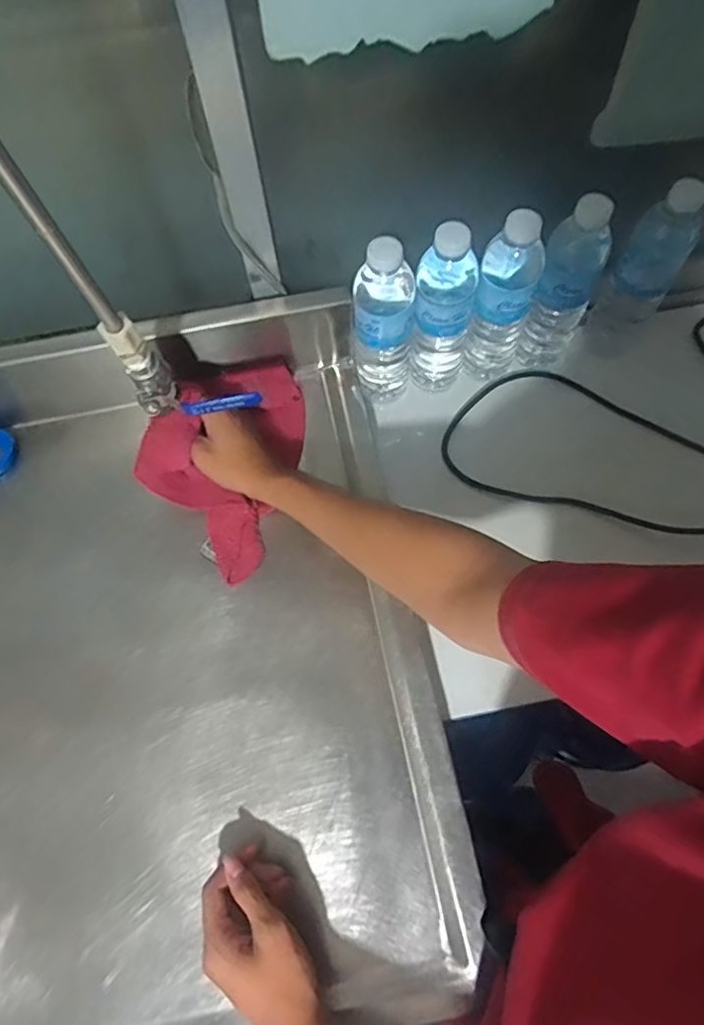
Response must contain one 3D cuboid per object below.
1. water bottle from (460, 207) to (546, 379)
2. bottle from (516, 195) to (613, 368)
[{"bbox_3d":[0.158,-0.225,0.610,0.059,0.200,0.065,14,69,7],"label":"water bottle"},{"bbox_3d":[0.227,-0.241,0.615,0.054,0.210,0.074,28,71,12],"label":"bottle"}]

